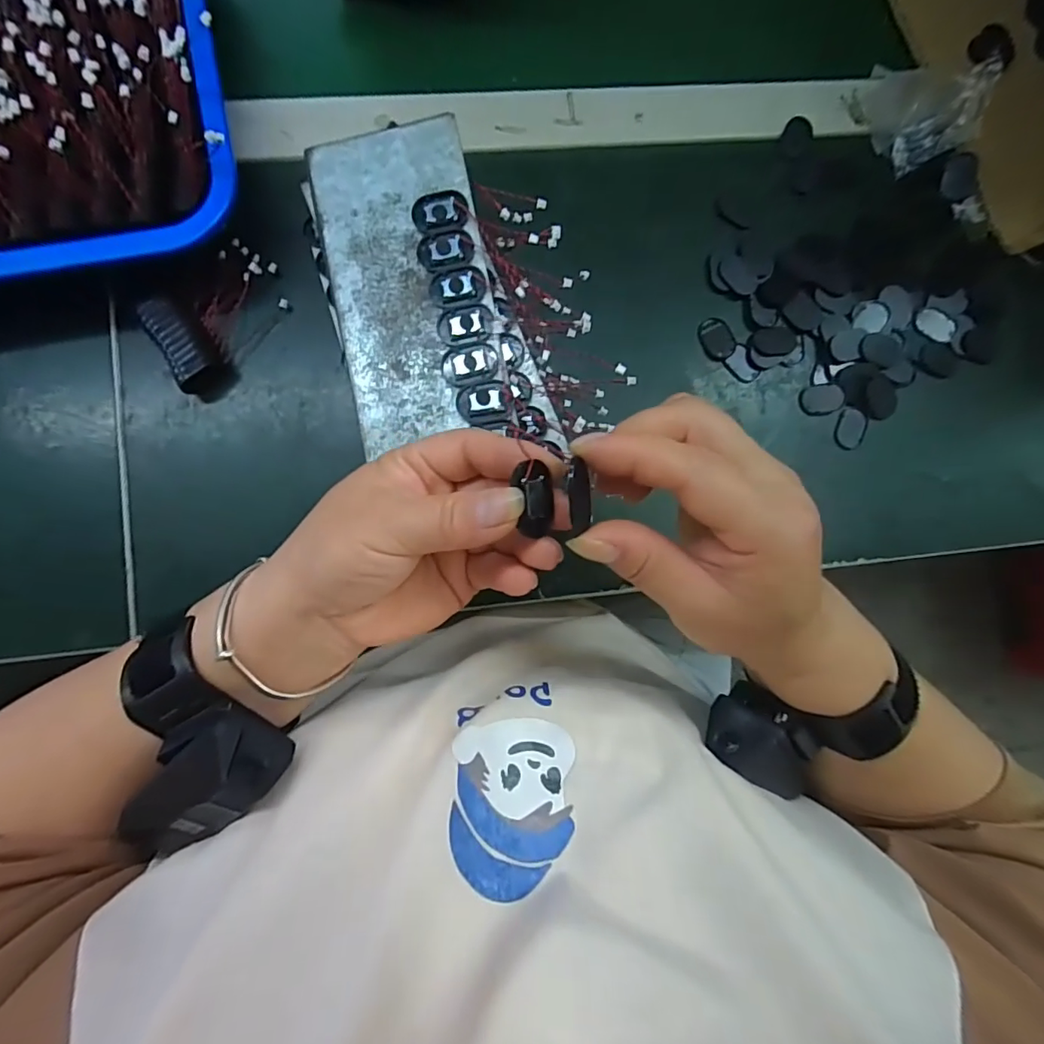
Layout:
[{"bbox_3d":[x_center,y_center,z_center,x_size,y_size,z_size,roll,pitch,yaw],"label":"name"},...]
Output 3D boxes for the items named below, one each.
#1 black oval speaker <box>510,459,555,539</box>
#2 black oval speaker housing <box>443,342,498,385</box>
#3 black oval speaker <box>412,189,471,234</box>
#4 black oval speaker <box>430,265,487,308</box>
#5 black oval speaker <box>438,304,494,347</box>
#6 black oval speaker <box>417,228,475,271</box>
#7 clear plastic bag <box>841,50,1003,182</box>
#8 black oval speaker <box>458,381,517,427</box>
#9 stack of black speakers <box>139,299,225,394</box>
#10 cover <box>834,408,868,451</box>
[{"bbox_3d":[0.006,-0.008,0.195,0.016,0.004,0.024,-11,100,-42],"label":"black oval speaker"},{"bbox_3d":[-0.026,-0.079,0.263,0.028,0.005,0.019,-9,88,-5],"label":"black oval speaker housing"},{"bbox_3d":[-0.041,-0.157,0.267,0.027,0.004,0.020,-7,88,-5],"label":"black oval speaker"},{"bbox_3d":[-0.032,-0.119,0.265,0.028,0.005,0.020,-2,87,-5],"label":"black oval speaker"},{"bbox_3d":[-0.028,-0.099,0.264,0.027,0.005,0.019,-5,88,-5],"label":"black oval speaker"},{"bbox_3d":[-0.038,-0.138,0.266,0.028,0.005,0.019,-9,88,-5],"label":"black oval speaker"},{"bbox_3d":[0.266,-0.280,0.348,0.078,0.034,0.063,45,86,-3],"label":"clear plastic bag"},{"bbox_3d":[-0.018,-0.059,0.262,0.028,0.005,0.024,-4,88,-5],"label":"black oval speaker"},{"bbox_3d":[-0.199,-0.107,0.314,0.028,0.020,0.054,-27,91,-5],"label":"stack of black speakers"},{"bbox_3d":[0.221,-0.062,0.353,0.019,0.007,0.026,10,88,-5],"label":"cover"}]

